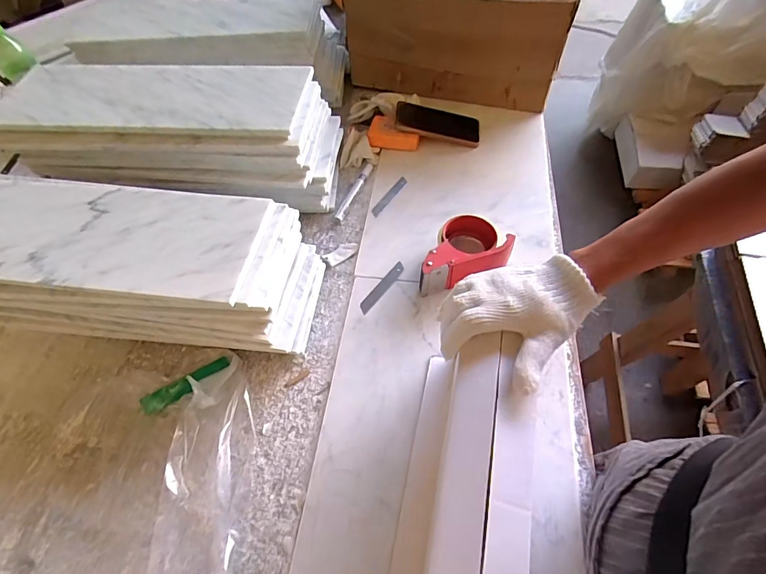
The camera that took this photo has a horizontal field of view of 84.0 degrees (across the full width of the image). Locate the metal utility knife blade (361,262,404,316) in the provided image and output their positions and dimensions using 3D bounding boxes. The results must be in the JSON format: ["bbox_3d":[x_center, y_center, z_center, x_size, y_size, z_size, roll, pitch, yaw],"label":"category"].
[{"bbox_3d":[0.000,0.000,0.627,0.018,0.004,0.098,27,61,27],"label":"metal utility knife blade"}]

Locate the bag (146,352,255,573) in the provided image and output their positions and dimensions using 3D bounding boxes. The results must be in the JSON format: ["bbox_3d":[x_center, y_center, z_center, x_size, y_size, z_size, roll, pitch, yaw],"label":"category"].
[{"bbox_3d":[-0.208,0.219,0.486,0.100,0.040,0.291,-2,59,3],"label":"bag"}]

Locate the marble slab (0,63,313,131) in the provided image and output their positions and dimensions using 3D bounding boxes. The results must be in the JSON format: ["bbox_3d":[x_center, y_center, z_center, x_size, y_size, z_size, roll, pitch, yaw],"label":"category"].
[{"bbox_3d":[-0.332,-0.283,0.616,0.442,0.018,0.156,3,59,5],"label":"marble slab"}]

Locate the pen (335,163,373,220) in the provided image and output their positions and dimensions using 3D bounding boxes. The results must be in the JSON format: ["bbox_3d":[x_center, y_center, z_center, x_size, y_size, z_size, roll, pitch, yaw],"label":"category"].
[{"bbox_3d":[-0.050,-0.170,0.744,0.016,0.012,0.134,17,62,14],"label":"pen"}]

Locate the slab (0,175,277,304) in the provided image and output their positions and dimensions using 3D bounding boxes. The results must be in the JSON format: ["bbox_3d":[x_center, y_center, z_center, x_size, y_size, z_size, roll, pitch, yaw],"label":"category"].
[{"bbox_3d":[-0.357,-0.068,0.504,0.421,0.016,0.150,5,59,7],"label":"slab"}]

